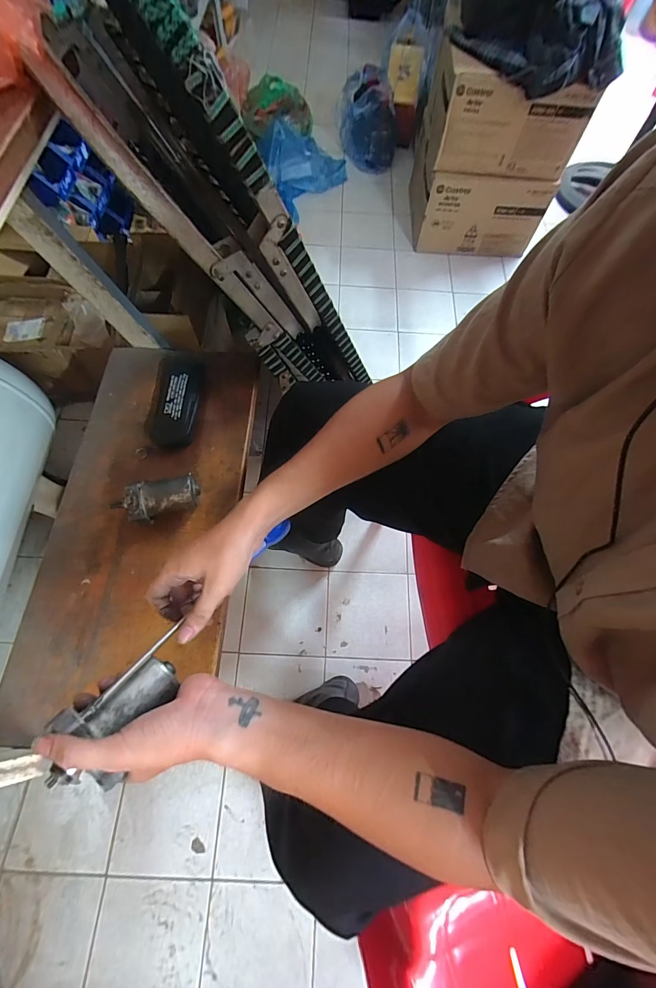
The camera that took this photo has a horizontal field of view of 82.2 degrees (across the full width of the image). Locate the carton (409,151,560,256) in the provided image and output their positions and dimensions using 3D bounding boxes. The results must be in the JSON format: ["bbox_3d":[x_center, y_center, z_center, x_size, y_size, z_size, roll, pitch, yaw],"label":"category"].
[{"bbox_3d":[0.503,-1.035,1.306,0.419,0.248,0.270,5,68,1],"label":"carton"}]

